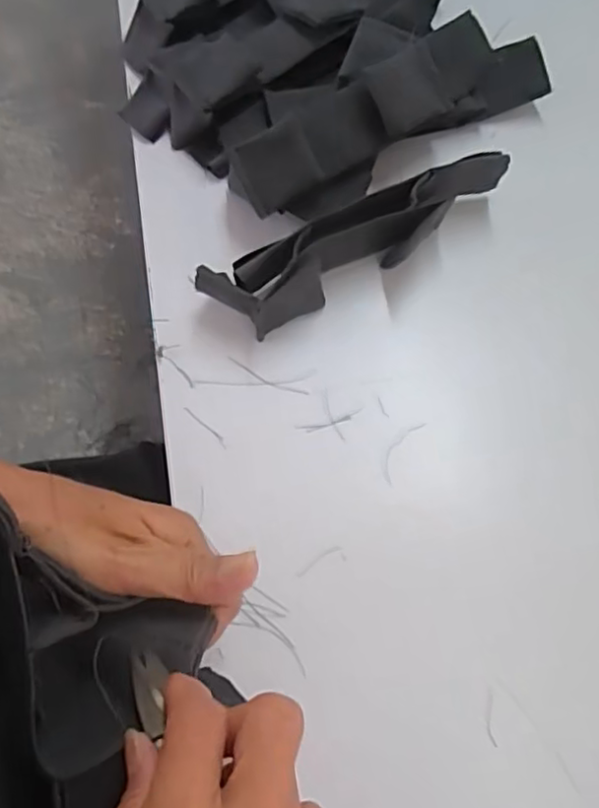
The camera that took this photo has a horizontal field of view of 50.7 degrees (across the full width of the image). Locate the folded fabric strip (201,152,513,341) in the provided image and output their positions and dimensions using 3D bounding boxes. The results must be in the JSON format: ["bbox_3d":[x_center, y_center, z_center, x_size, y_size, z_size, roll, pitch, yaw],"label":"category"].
[{"bbox_3d":[0.040,-0.098,0.390,0.198,0.054,0.037,-23,72,-7],"label":"folded fabric strip"}]

